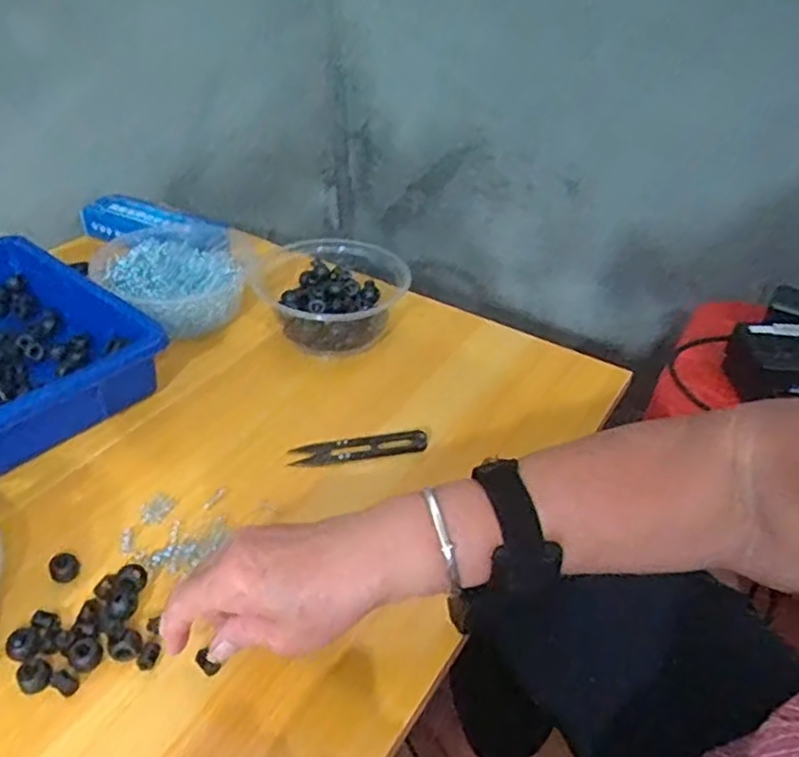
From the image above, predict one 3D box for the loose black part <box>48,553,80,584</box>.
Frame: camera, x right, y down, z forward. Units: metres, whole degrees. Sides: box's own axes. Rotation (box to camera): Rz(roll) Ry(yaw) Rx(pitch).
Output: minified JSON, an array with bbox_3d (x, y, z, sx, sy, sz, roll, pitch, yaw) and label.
[{"bbox_3d":[-0.202,0.114,0.428,0.016,0.009,0.017,2,38,-1],"label":"loose black part"}]

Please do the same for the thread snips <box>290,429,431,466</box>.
[{"bbox_3d":[-0.030,0.052,0.524,0.099,0.012,0.023,-5,38,-10],"label":"thread snips"}]

